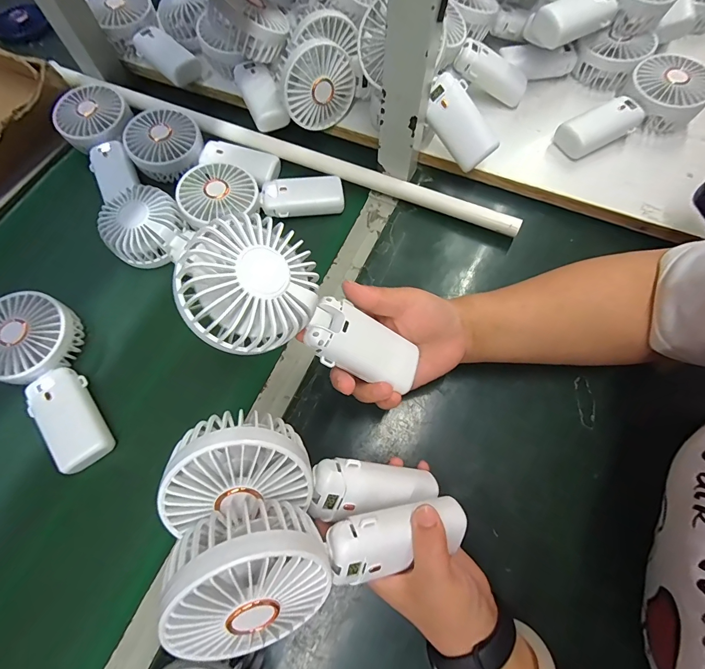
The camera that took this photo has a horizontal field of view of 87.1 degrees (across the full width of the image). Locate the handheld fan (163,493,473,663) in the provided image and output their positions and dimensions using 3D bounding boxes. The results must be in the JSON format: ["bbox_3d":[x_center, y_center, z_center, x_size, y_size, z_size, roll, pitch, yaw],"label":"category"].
[{"bbox_3d":[-0.011,0.135,0.219,0.179,0.058,0.076,1,70,-24],"label":"handheld fan"}]

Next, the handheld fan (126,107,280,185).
[{"bbox_3d":[-0.185,-0.218,0.453,0.183,0.038,0.093,25,70,10],"label":"handheld fan"}]

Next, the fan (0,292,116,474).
[{"bbox_3d":[-0.283,0.038,0.357,0.179,0.040,0.086,41,75,16],"label":"fan"}]

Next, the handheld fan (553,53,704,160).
[{"bbox_3d":[0.332,-0.260,0.436,0.173,0.048,0.086,-33,71,-11],"label":"handheld fan"}]

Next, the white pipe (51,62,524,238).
[{"bbox_3d":[-0.103,-0.238,0.457,0.627,0.015,0.020,23,113,9],"label":"white pipe"}]

